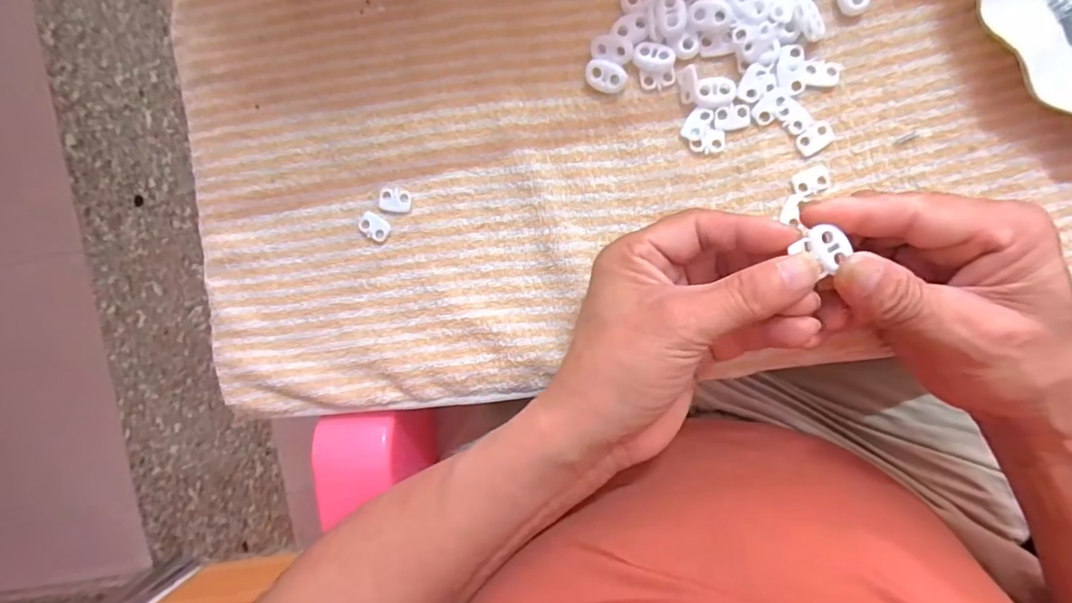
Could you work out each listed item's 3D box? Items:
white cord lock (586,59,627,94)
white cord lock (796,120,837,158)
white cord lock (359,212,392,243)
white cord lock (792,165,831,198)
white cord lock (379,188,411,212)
[{"bbox_3d":[0.037,-0.120,0.294,0.022,0.004,0.016,13,110,3],"label":"white cord lock"},{"bbox_3d":[0.147,-0.086,0.290,0.020,0.004,0.013,-32,90,6],"label":"white cord lock"},{"bbox_3d":[-0.092,-0.042,0.312,0.018,0.004,0.013,27,95,3],"label":"white cord lock"},{"bbox_3d":[0.146,-0.064,0.290,0.019,0.004,0.014,-21,91,6],"label":"white cord lock"},{"bbox_3d":[-0.080,-0.057,0.311,0.018,0.004,0.012,9,94,5],"label":"white cord lock"}]

